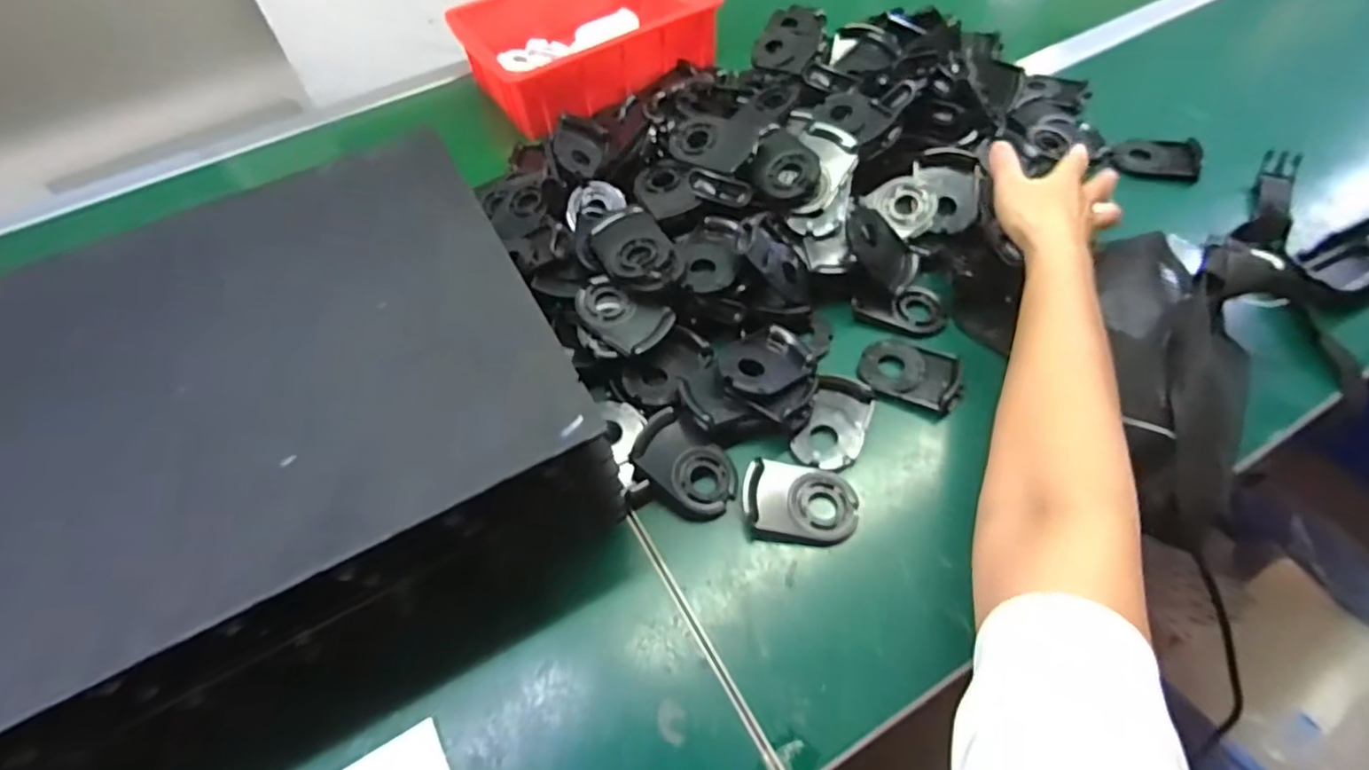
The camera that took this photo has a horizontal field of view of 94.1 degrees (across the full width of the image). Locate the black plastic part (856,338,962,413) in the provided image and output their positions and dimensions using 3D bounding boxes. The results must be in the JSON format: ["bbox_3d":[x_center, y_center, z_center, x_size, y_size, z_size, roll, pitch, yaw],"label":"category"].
[{"bbox_3d":[0.186,-0.009,0.525,0.082,0.013,0.053,21,59,18],"label":"black plastic part"}]

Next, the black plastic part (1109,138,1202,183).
[{"bbox_3d":[0.494,-0.236,0.664,0.079,0.028,0.037,26,60,35],"label":"black plastic part"}]

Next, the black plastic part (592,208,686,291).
[{"bbox_3d":[-0.040,-0.112,0.553,0.055,0.026,0.093,-25,56,-13],"label":"black plastic part"}]

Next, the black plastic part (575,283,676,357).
[{"bbox_3d":[-0.048,-0.058,0.509,0.075,0.013,0.050,35,64,26],"label":"black plastic part"}]

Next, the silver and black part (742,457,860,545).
[{"bbox_3d":[0.085,0.084,0.468,0.082,0.017,0.060,2,55,6],"label":"silver and black part"}]

